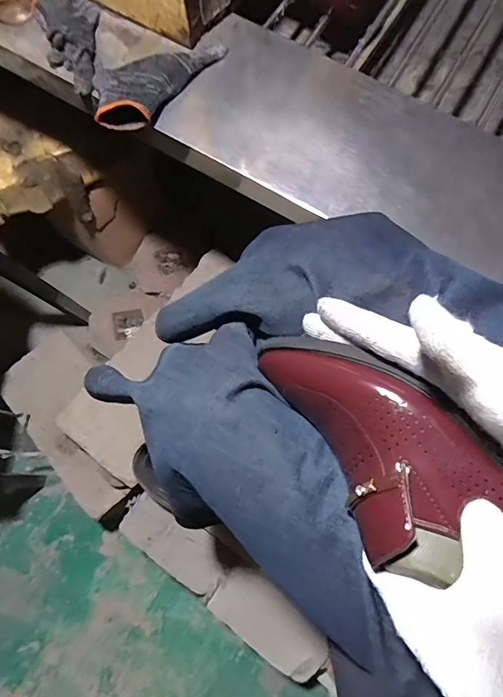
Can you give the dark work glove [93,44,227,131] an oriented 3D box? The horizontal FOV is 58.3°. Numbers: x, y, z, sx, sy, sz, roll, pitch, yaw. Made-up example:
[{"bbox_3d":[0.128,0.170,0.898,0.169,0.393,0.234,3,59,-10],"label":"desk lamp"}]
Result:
[{"bbox_3d":[-0.125,-0.350,0.579,0.086,0.033,0.180,42,80,9],"label":"dark work glove"}]

